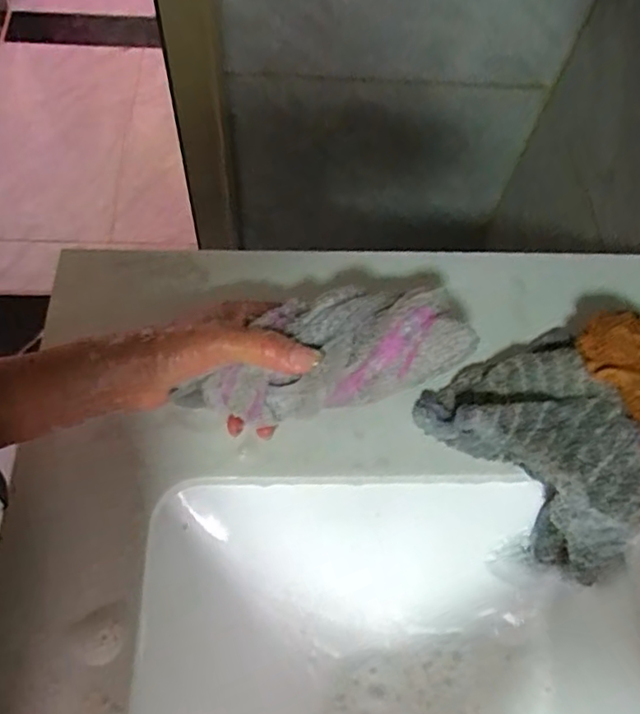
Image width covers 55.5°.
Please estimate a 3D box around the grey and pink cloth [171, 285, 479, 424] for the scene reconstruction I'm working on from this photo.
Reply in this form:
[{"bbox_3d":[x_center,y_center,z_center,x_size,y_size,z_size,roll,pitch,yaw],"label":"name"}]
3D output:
[{"bbox_3d":[0.004,-0.001,0.370,0.172,0.041,0.061,-18,65,-4],"label":"grey and pink cloth"}]

